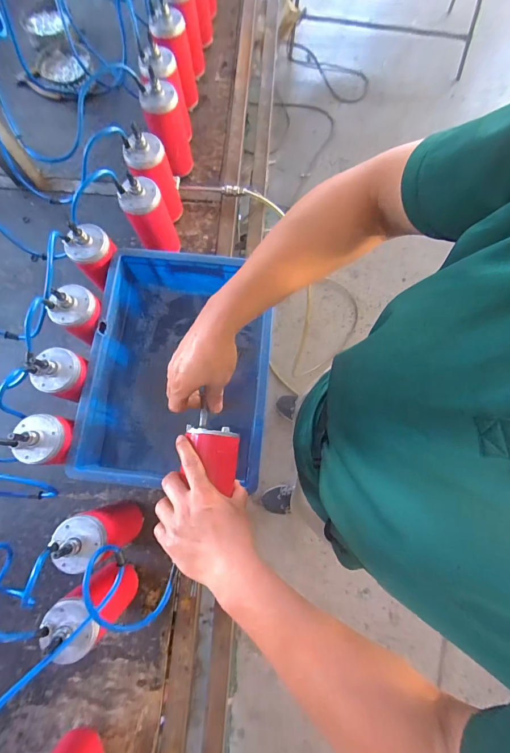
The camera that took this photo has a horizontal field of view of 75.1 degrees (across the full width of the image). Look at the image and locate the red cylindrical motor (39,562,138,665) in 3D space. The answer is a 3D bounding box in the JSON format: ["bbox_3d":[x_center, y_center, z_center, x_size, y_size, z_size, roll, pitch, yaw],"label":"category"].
[{"bbox_3d":[-0.245,0.353,0.513,0.079,0.189,0.074,0,77,-1],"label":"red cylindrical motor"}]

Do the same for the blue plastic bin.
[{"bbox_3d":[-0.135,-0.007,0.630,0.285,0.162,0.400,5,77,0],"label":"blue plastic bin"}]

